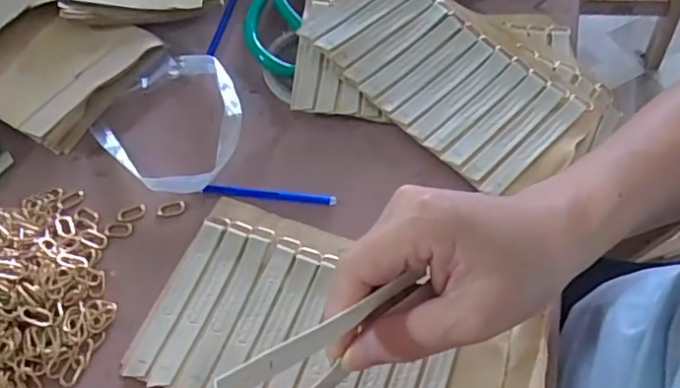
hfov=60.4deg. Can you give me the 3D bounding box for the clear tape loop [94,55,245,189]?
[{"bbox_3d":[-0.113,-0.054,0.414,0.103,0.014,0.104,0,59,0],"label":"clear tape loop"}]

